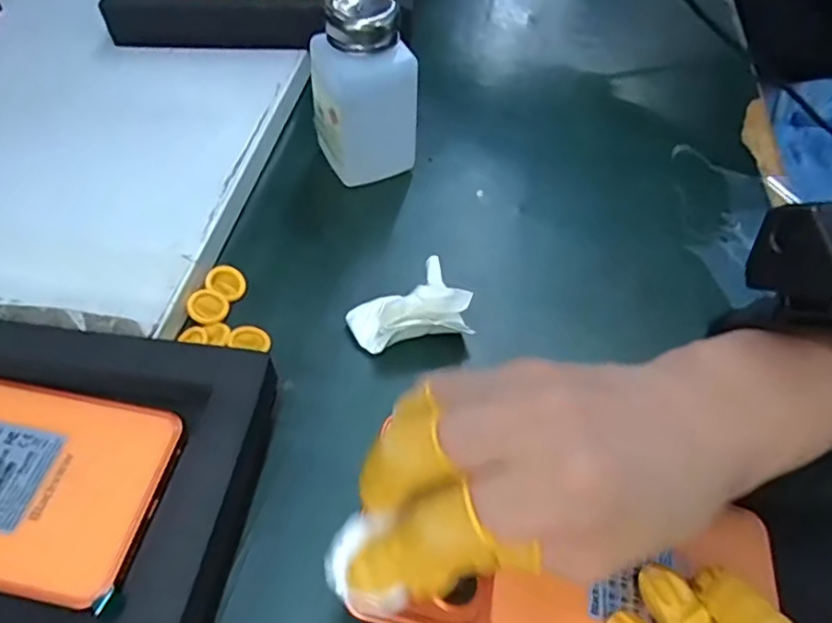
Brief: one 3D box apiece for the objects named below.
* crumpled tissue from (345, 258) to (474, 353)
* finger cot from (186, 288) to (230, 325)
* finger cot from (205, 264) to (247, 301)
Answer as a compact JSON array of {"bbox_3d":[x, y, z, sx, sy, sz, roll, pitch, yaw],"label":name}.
[{"bbox_3d":[-0.004,-0.002,0.320,0.062,0.027,0.040,-8,53,-7],"label":"crumpled tissue"},{"bbox_3d":[-0.109,-0.002,0.318,0.019,0.005,0.022,-32,59,-23],"label":"finger cot"},{"bbox_3d":[-0.103,-0.017,0.330,0.020,0.006,0.018,19,54,14],"label":"finger cot"}]

